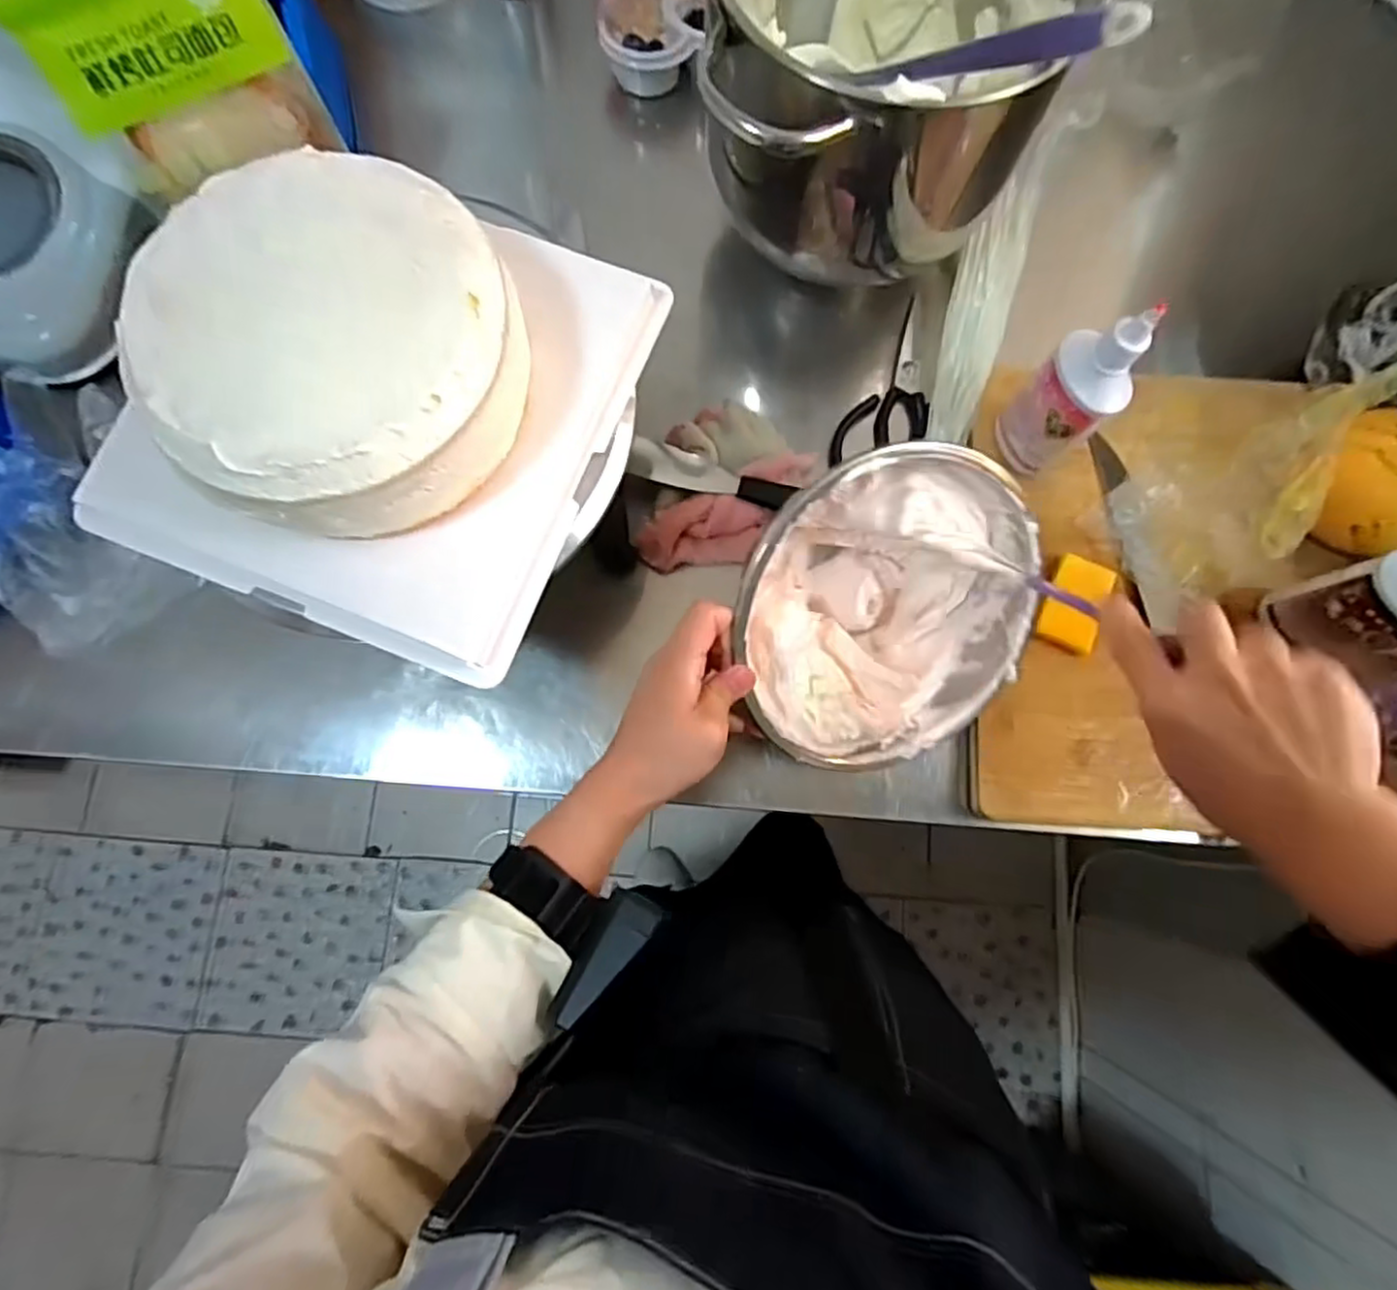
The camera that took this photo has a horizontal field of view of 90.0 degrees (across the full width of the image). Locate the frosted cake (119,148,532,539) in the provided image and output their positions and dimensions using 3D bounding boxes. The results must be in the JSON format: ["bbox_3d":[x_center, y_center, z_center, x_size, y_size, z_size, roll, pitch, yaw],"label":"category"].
[{"bbox_3d":[-0.184,-0.153,0.364,0.184,0.070,0.175,-35,81,-8],"label":"frosted cake"}]

